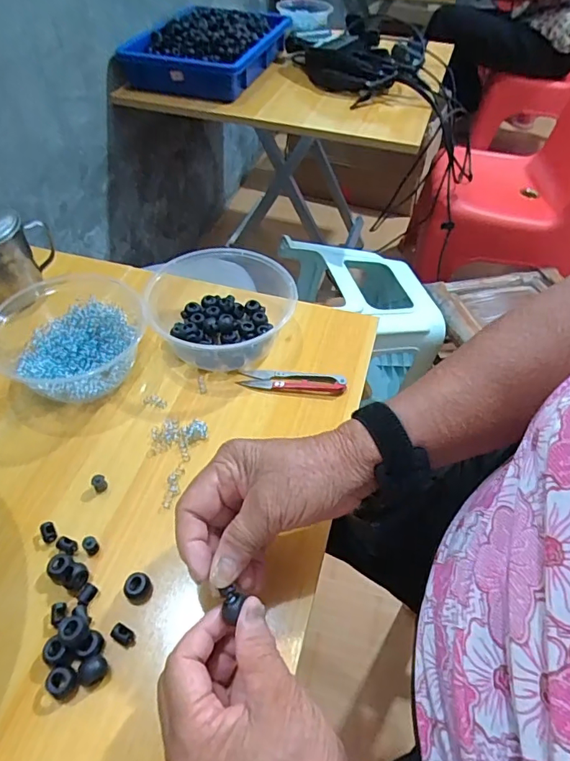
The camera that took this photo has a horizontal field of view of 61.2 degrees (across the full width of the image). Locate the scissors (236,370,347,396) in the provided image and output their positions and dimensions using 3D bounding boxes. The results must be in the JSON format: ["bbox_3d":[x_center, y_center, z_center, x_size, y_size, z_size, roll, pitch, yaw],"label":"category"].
[{"bbox_3d":[0.007,-0.002,0.457,0.099,0.010,0.023,6,50,4],"label":"scissors"}]

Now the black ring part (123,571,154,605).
[{"bbox_3d":[-0.101,0.143,0.333,0.017,0.011,0.017,1,50,-1],"label":"black ring part"}]

